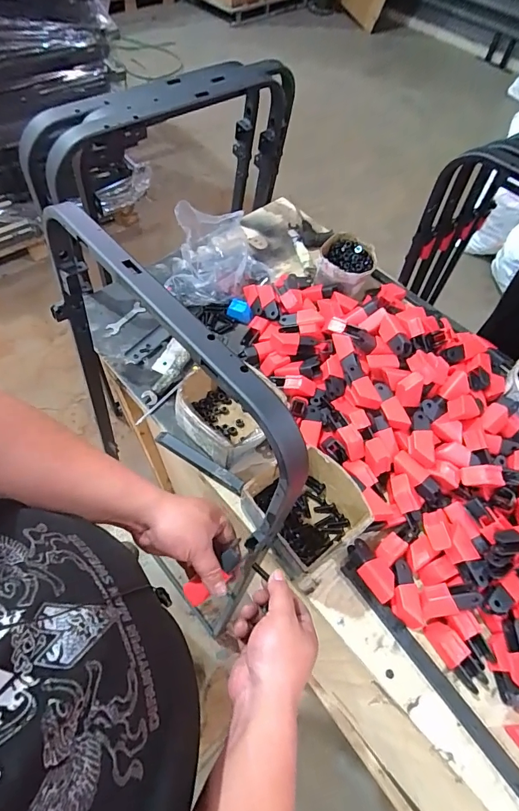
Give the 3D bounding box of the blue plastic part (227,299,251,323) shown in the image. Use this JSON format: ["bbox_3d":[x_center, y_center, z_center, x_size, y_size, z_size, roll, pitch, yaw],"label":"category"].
[{"bbox_3d":[-0.039,-0.192,0.833,0.045,0.026,0.036,22,60,9],"label":"blue plastic part"}]

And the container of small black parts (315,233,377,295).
[{"bbox_3d":[0.185,-0.292,0.882,0.127,0.068,0.139,11,59,2],"label":"container of small black parts"}]

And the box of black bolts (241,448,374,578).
[{"bbox_3d":[0.066,0.152,0.604,0.145,0.085,0.149,-34,67,-21],"label":"box of black bolts"}]

